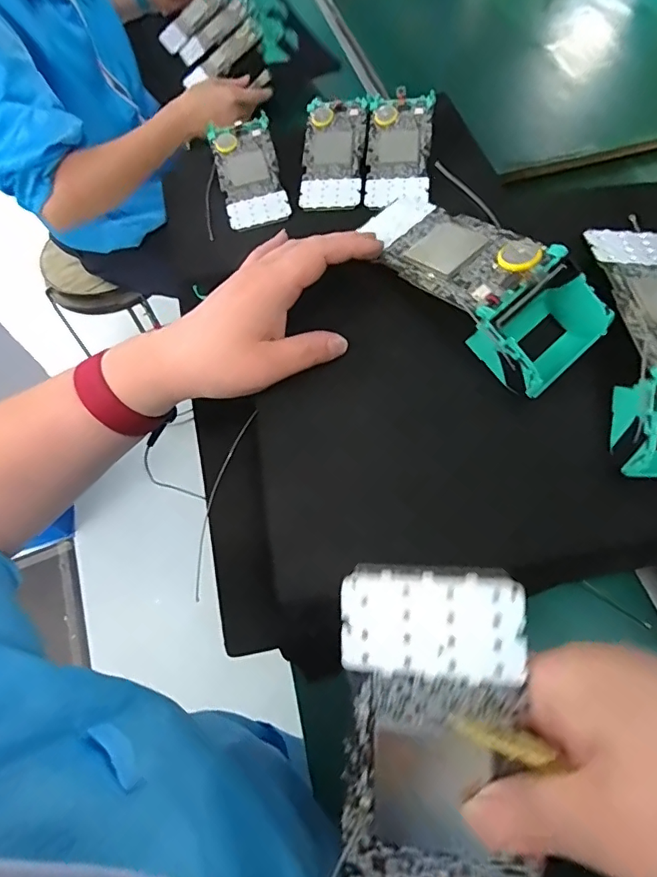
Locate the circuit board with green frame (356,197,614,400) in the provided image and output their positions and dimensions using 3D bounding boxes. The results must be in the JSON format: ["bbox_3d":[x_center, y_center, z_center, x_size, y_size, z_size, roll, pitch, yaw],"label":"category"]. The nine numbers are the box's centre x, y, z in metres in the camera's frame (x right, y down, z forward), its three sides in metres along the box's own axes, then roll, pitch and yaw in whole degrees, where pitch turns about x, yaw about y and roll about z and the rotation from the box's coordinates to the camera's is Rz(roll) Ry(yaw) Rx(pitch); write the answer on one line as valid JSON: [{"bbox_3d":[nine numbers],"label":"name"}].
[{"bbox_3d":[0.090,-0.111,0.320,0.075,0.048,0.178,-36,66,-14],"label":"circuit board with green frame"}]

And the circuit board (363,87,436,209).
[{"bbox_3d":[0.076,-0.312,0.528,0.068,0.006,0.137,3,79,10],"label":"circuit board"}]

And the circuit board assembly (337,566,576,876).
[{"bbox_3d":[0.037,0.119,0.171,0.065,0.012,0.142,-1,84,17],"label":"circuit board assembly"}]

